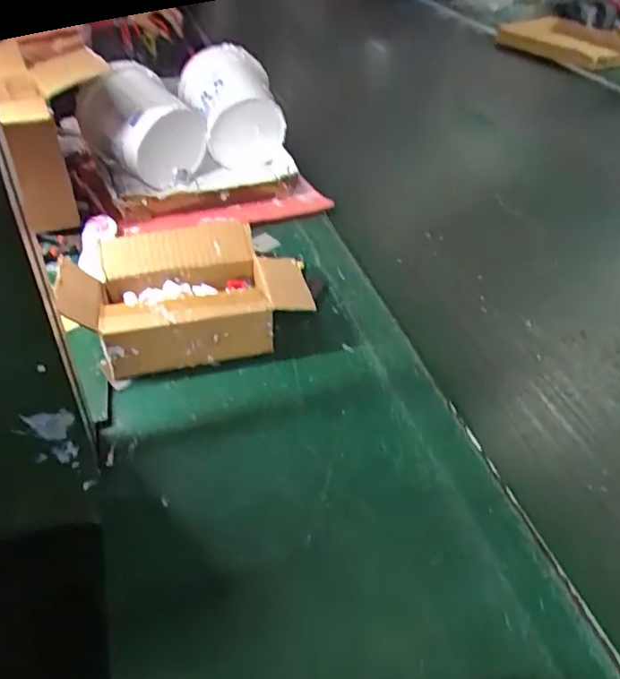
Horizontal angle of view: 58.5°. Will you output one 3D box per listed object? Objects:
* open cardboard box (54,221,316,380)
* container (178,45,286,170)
[{"bbox_3d":[-0.116,-0.041,0.522,0.204,0.071,0.136,-13,44,-19],"label":"open cardboard box"},{"bbox_3d":[-0.107,-0.310,0.753,0.132,0.126,0.151,-4,42,-9],"label":"container"}]

